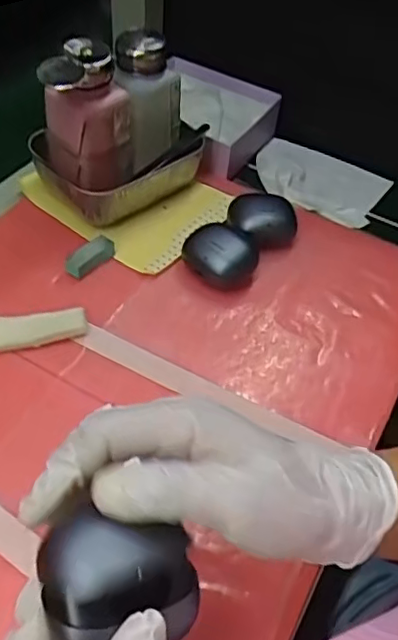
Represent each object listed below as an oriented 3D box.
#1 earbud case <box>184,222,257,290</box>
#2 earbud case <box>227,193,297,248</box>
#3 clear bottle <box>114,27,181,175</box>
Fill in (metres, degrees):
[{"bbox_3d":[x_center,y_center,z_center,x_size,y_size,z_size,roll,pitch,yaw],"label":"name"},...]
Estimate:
[{"bbox_3d":[0.016,-0.050,0.467,0.056,0.030,0.043,11,50,4],"label":"earbud case"},{"bbox_3d":[0.053,-0.080,0.496,0.056,0.027,0.043,0,50,-5],"label":"earbud case"},{"bbox_3d":[-0.045,-0.170,0.486,0.057,0.109,0.046,-31,60,-27],"label":"clear bottle"}]

